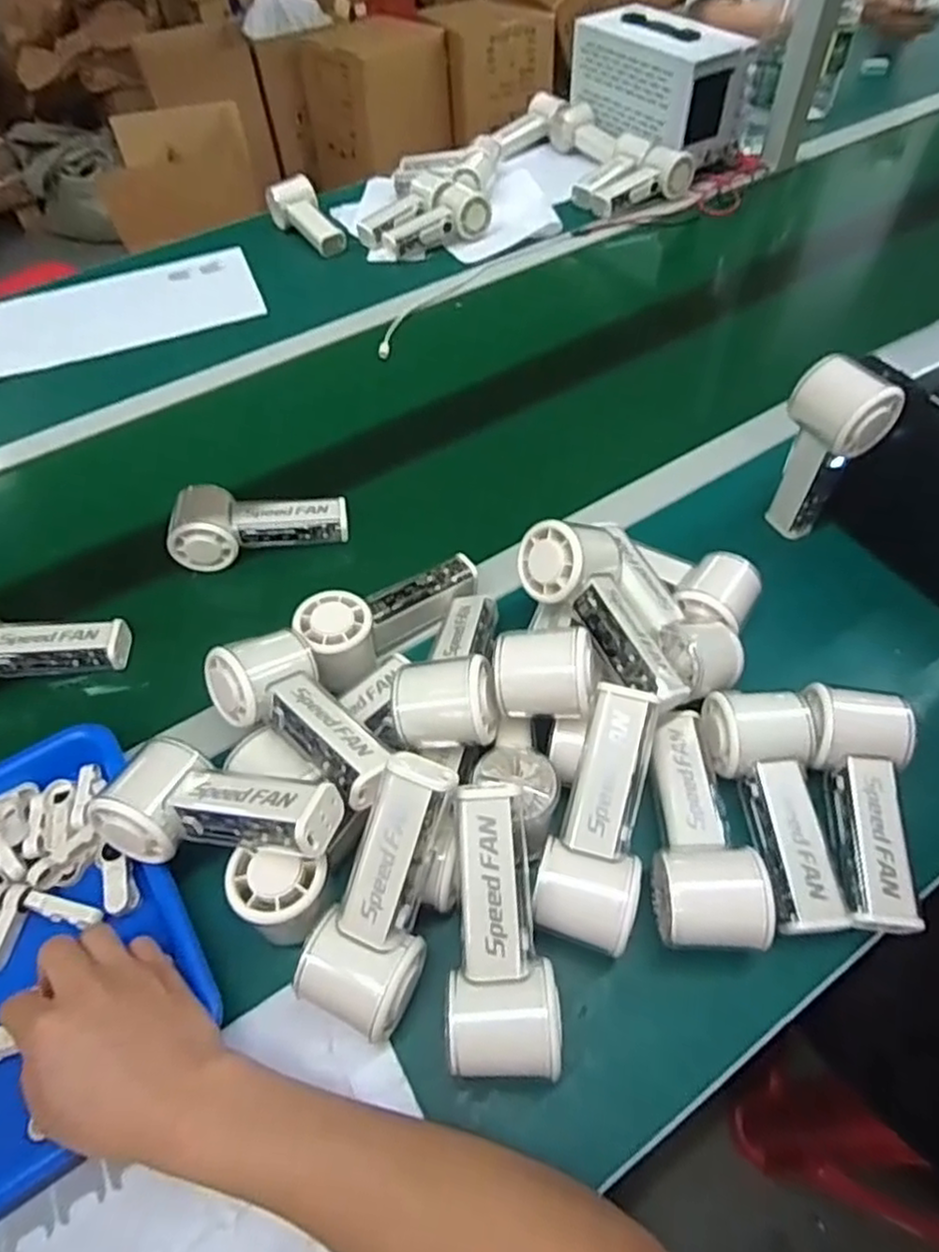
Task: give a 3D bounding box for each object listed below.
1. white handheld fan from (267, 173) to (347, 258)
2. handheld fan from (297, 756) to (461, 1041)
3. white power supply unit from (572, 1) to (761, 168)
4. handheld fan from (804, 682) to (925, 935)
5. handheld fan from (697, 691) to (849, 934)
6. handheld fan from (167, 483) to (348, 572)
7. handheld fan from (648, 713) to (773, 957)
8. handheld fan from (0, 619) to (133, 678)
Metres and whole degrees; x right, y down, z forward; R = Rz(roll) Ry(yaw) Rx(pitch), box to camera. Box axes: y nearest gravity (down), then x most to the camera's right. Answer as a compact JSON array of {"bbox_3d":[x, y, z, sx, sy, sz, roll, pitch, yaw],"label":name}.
[{"bbox_3d":[-0.230,-0.586,0.976,0.062,0.048,0.152,-34,73,-20],"label":"white handheld fan"},{"bbox_3d":[-0.048,0.149,0.381,0.060,0.043,0.152,17,89,14],"label":"handheld fan"},{"bbox_3d":[0.287,-0.832,1.046,0.141,0.148,0.264,-27,58,-15],"label":"white power supply unit"},{"bbox_3d":[0.256,0.110,0.428,0.058,0.042,0.143,2,55,5],"label":"handheld fan"},{"bbox_3d":[0.198,0.113,0.433,0.065,0.047,0.151,-3,55,0],"label":"handheld fan"},{"bbox_3d":[-0.187,-0.092,0.612,0.151,0.042,0.072,-2,55,2],"label":"handheld fan"},{"bbox_3d":[0.144,0.127,0.434,0.056,0.063,0.152,0,55,3],"label":"handheld fan"},{"bbox_3d":[-0.354,0.019,0.538,0.141,0.047,0.066,-2,55,1],"label":"handheld fan"}]

